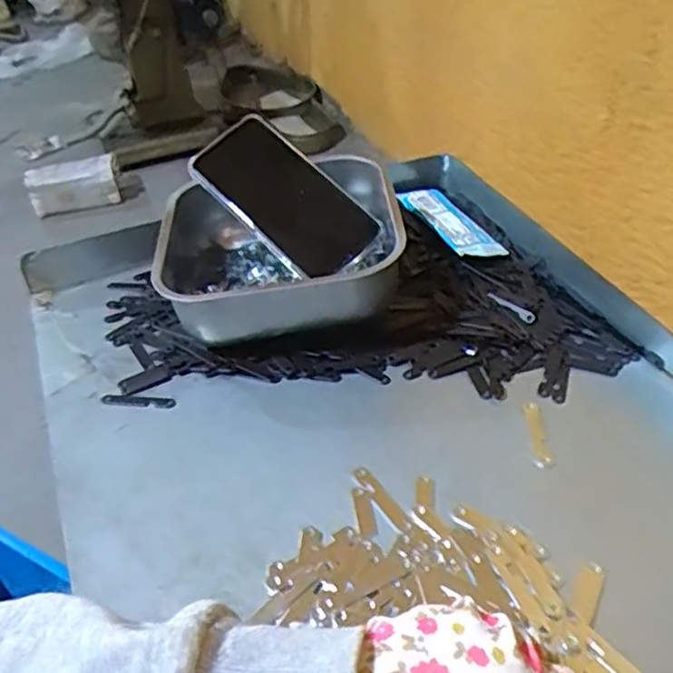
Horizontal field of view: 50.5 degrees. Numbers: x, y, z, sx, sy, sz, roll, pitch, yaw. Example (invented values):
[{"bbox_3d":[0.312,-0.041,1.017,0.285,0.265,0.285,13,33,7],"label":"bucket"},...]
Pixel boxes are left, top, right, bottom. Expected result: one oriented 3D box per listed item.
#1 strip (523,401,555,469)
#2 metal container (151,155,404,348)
[{"bbox_3d":[0.127,0.062,0.451,0.011,0.005,0.051,-3,39,4],"label":"strip"},{"bbox_3d":[-0.042,-0.061,0.550,0.170,0.076,0.165,-6,39,-3],"label":"metal container"}]

